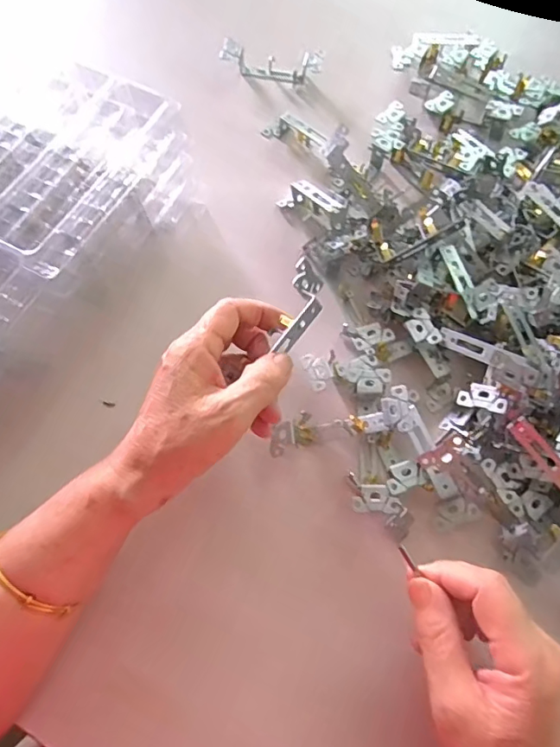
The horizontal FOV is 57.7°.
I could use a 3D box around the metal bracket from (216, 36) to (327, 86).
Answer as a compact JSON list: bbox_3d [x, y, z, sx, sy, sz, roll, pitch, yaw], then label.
[{"bbox_3d":[-0.008,-0.326,0.534,0.102,0.027,0.029,13,68,5],"label":"metal bracket"}]

